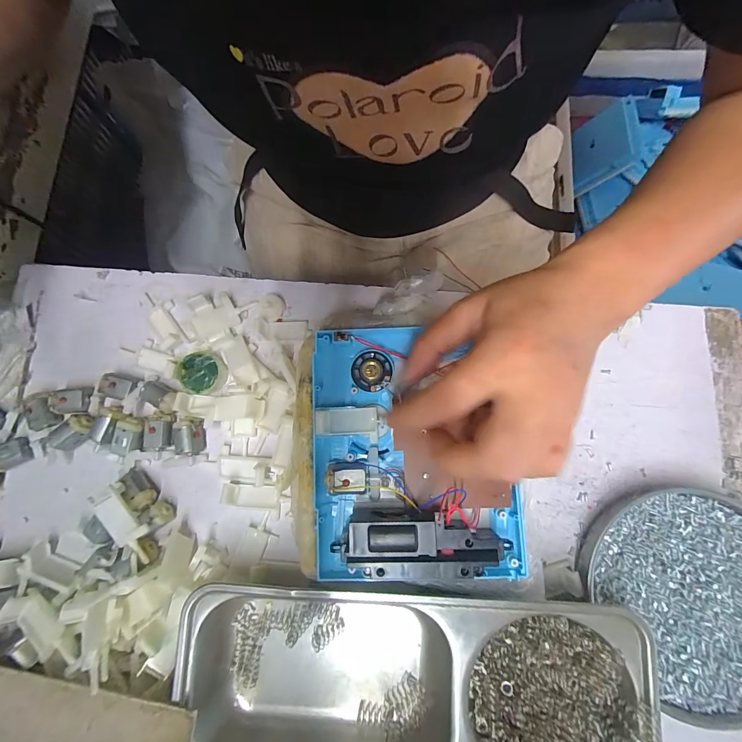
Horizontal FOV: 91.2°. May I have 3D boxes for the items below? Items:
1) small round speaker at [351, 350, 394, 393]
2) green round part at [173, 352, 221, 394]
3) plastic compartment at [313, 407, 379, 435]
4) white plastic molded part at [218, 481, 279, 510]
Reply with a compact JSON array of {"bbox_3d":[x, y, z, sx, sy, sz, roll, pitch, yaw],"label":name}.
[{"bbox_3d":[0.001,-0.001,0.252,0.028,0.011,0.029,0,79,2],"label":"small round speaker"},{"bbox_3d":[-0.135,0.002,0.286,0.032,0.013,0.032,0,79,2],"label":"green round part"},{"bbox_3d":[-0.017,0.034,0.245,0.042,0.004,0.018,-1,79,1],"label":"plastic compartment"},{"bbox_3d":[-0.090,0.094,0.270,0.038,0.015,0.018,5,79,3],"label":"white plastic molded part"}]

